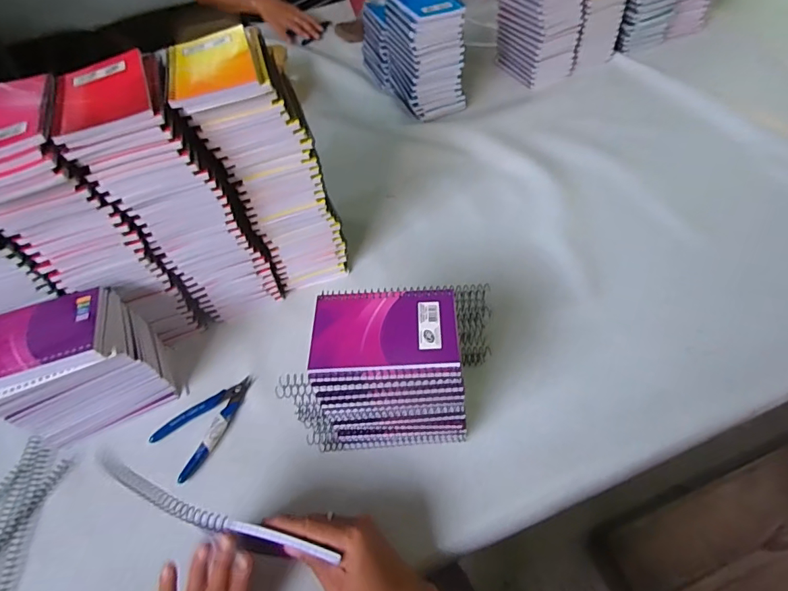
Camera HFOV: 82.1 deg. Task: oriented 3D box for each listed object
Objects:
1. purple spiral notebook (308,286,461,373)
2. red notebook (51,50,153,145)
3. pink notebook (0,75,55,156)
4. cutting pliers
[{"bbox_3d":[-0.008,0.027,0.407,0.128,0.005,0.085,-2,53,4],"label":"purple spiral notebook"},{"bbox_3d":[-0.268,-0.186,0.417,0.082,0.007,0.132,-23,55,-10],"label":"red notebook"},{"bbox_3d":[-0.350,-0.166,0.407,0.083,0.013,0.149,-25,56,-11],"label":"pink notebook"},{"bbox_3d":[-0.217,0.136,0.510,0.068,0.011,0.123,20,57,20],"label":"cutting pliers"}]

